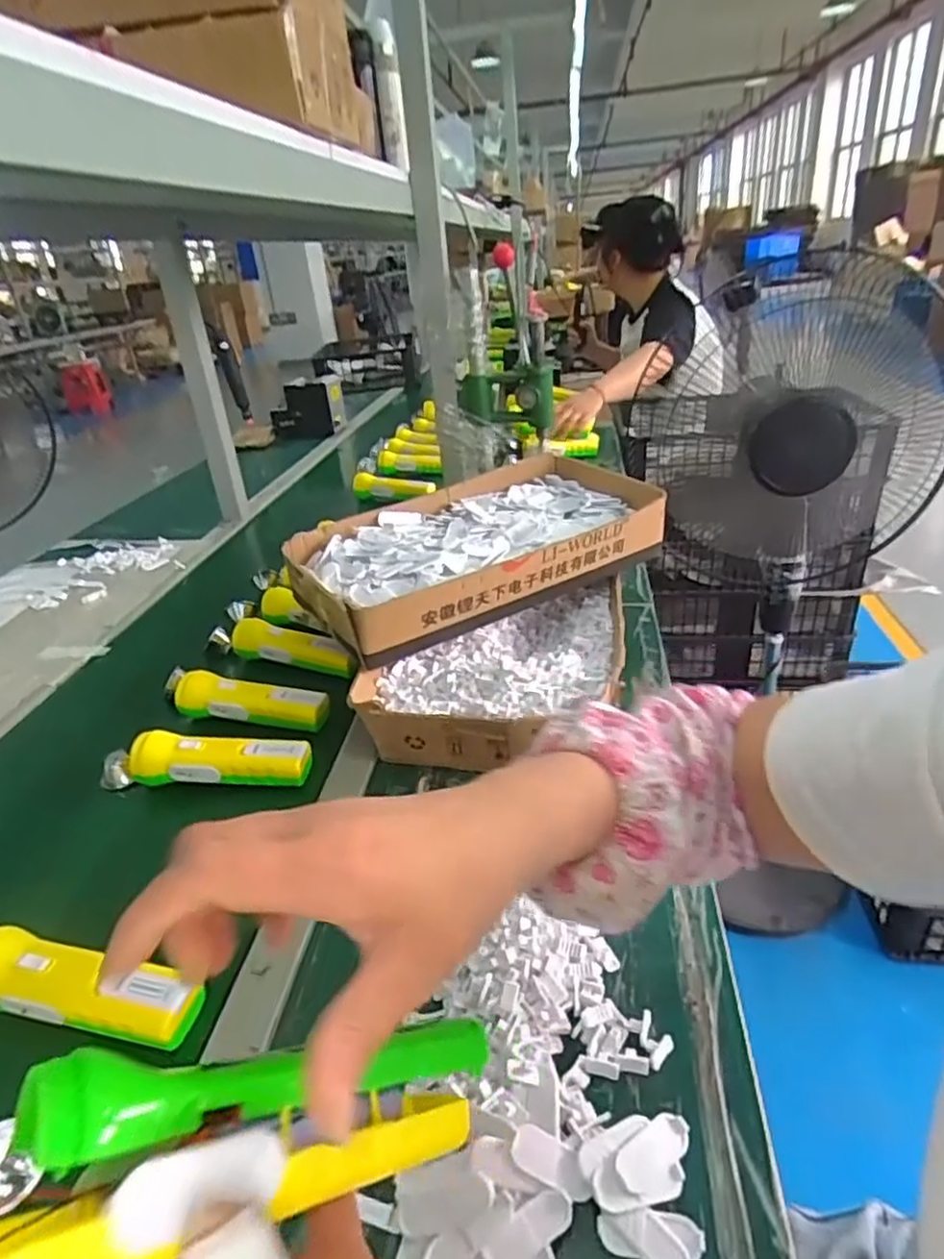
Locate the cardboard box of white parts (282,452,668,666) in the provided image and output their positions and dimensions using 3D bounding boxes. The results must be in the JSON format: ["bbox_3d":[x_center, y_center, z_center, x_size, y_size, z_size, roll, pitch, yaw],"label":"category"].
[{"bbox_3d":[0.011,-0.101,0.819,0.432,0.087,0.250,-22,33,-26],"label":"cardboard box of white parts"}]

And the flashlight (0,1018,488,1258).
[{"bbox_3d":[-0.067,0.170,0.225,0.175,0.037,0.059,8,19,-32],"label":"flashlight"}]

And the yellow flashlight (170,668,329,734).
[{"bbox_3d":[-0.247,0.081,0.756,0.184,0.040,0.049,3,30,17],"label":"yellow flashlight"}]

